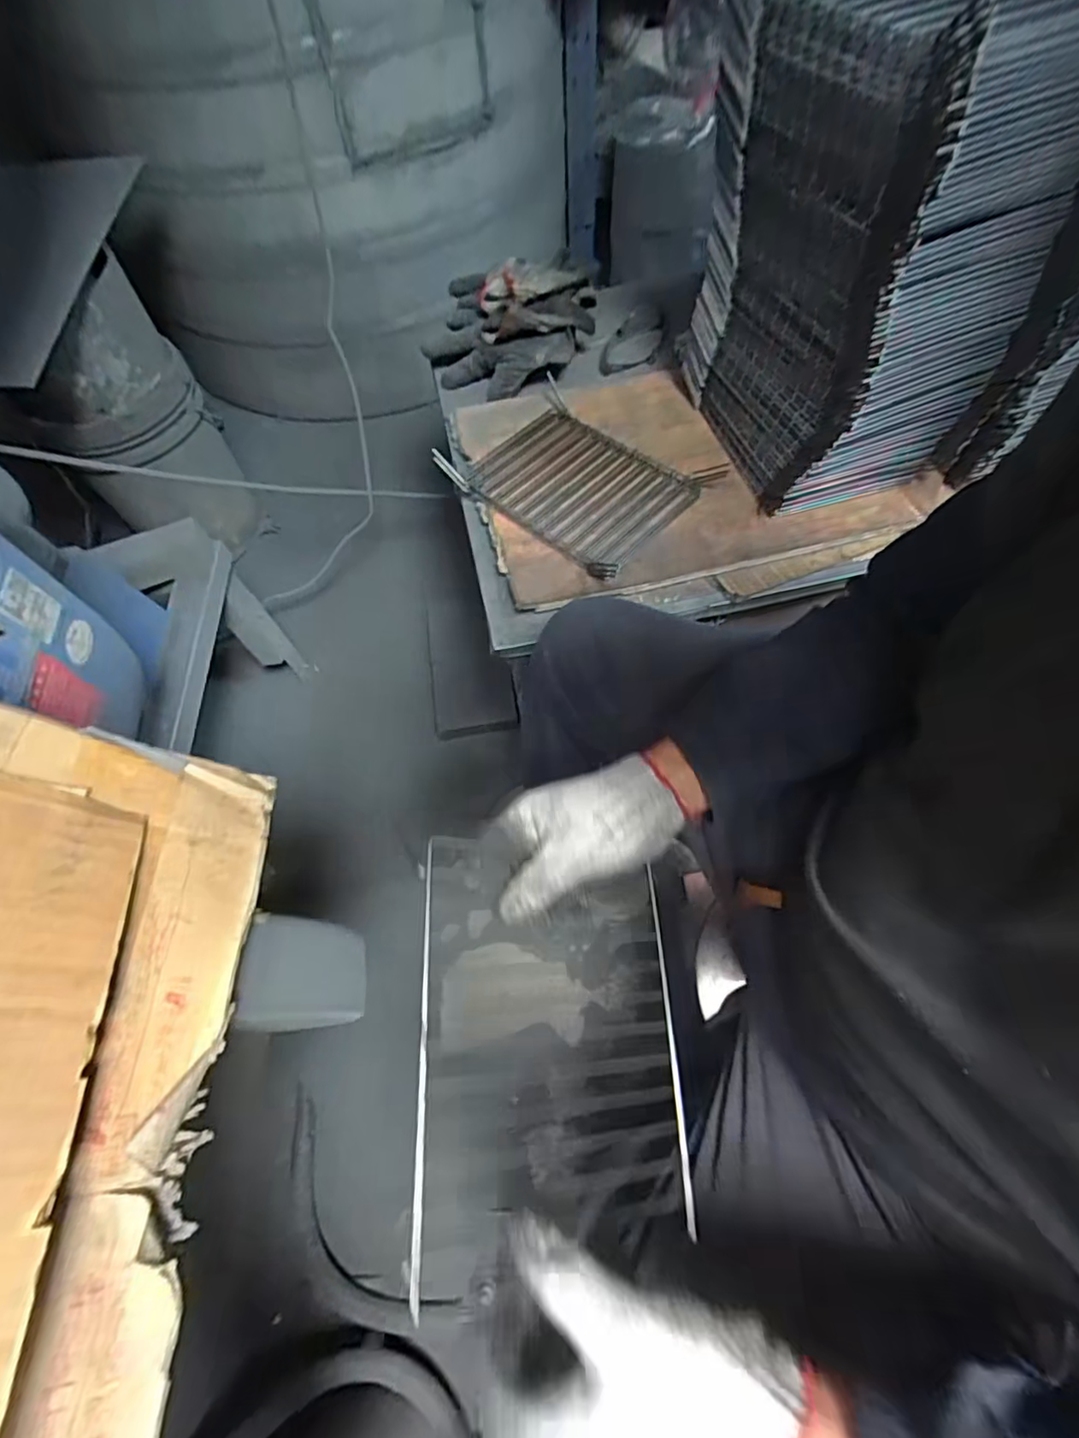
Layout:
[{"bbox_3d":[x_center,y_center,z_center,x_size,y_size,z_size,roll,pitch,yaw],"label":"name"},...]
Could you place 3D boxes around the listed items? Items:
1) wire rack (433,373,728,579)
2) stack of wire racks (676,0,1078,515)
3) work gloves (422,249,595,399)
[{"bbox_3d":[0.050,-0.310,0.757,0.262,0.035,0.229,36,70,20],"label":"wire rack"},{"bbox_3d":[0.331,-0.474,0.633,0.222,0.382,0.287,-20,62,-7],"label":"stack of wire racks"},{"bbox_3d":[-0.045,-0.577,0.866,0.245,0.106,0.192,-6,62,1],"label":"work gloves"}]

